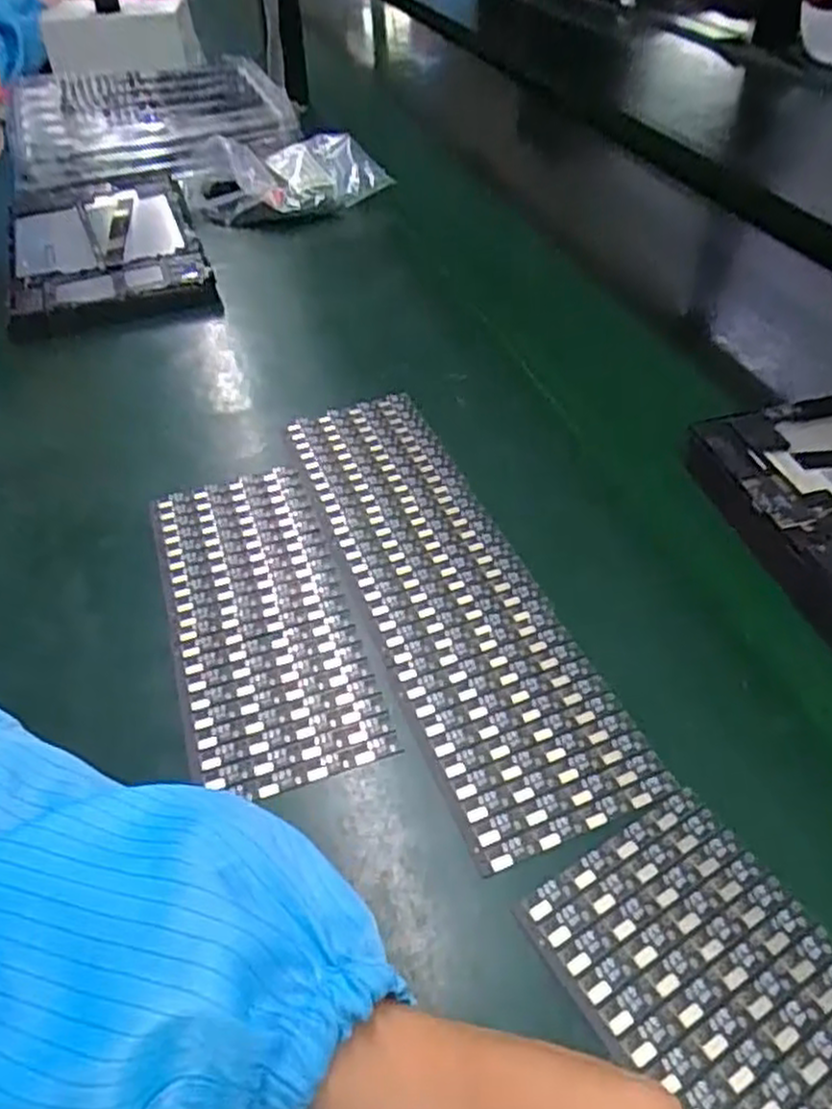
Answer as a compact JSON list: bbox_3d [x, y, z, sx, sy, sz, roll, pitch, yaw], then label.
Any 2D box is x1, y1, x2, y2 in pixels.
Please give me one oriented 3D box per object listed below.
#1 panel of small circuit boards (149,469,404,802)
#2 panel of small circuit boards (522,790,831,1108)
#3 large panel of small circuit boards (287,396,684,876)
[{"bbox_3d":[-0.076,0.026,0.366,0.080,0.005,0.188,-14,46,-13],"label":"panel of small circuit boards"},{"bbox_3d":[0.097,0.135,0.252,0.080,0.004,0.097,-24,49,-21],"label":"panel of small circuit boards"},{"bbox_3d":[0.010,0.008,0.378,0.079,0.005,0.285,-18,46,-12],"label":"large panel of small circuit boards"}]

